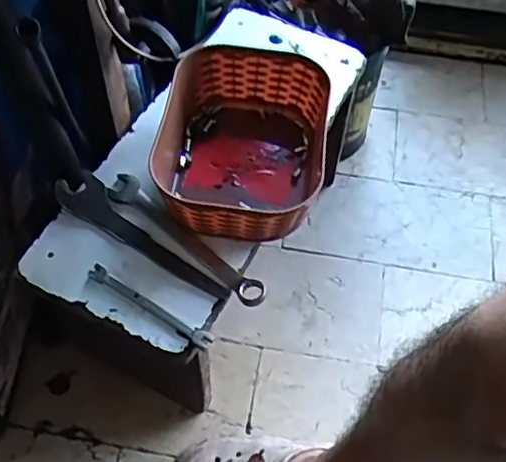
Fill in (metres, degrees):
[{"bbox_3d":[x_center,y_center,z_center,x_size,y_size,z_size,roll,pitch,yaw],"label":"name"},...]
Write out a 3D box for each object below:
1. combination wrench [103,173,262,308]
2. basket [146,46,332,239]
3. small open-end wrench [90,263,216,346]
[{"bbox_3d":[-0.069,0.007,0.612,0.205,0.006,0.032,38,63,21],"label":"combination wrench"},{"bbox_3d":[-0.009,-0.085,0.637,0.158,0.076,0.206,7,56,2],"label":"basket"},{"bbox_3d":[-0.096,0.067,0.568,0.133,0.004,0.015,28,60,16],"label":"small open-end wrench"}]

